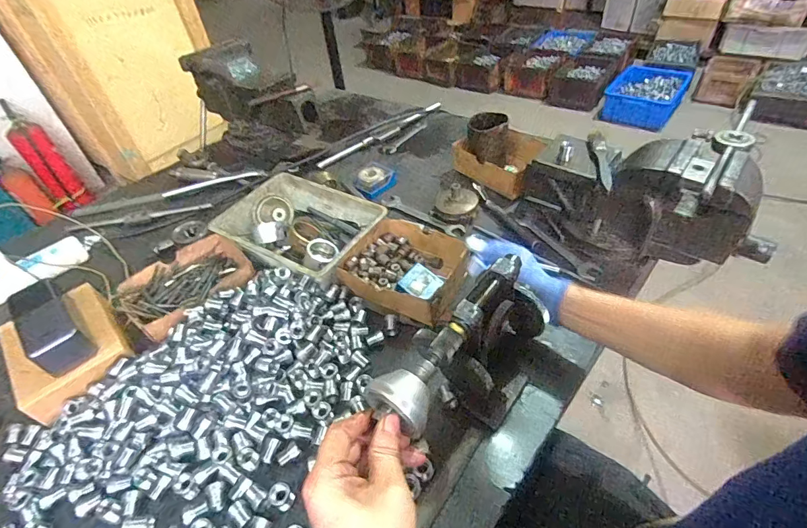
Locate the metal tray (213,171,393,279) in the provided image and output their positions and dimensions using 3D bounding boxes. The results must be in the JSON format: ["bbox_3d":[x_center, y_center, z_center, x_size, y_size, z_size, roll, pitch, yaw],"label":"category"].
[{"bbox_3d":[-0.170,-0.055,0.687,0.247,0.071,0.172,23,51,27],"label":"metal tray"}]

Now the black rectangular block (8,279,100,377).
[{"bbox_3d":[-0.447,0.073,0.521,0.145,0.048,0.053,29,54,32],"label":"black rectangular block"}]

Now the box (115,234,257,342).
[{"bbox_3d":[-0.321,0.033,0.631,0.182,0.048,0.140,-37,52,-28],"label":"box"}]

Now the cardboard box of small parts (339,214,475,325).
[{"bbox_3d":[0.009,0.002,0.622,0.182,0.052,0.152,17,49,22],"label":"cardboard box of small parts"}]

